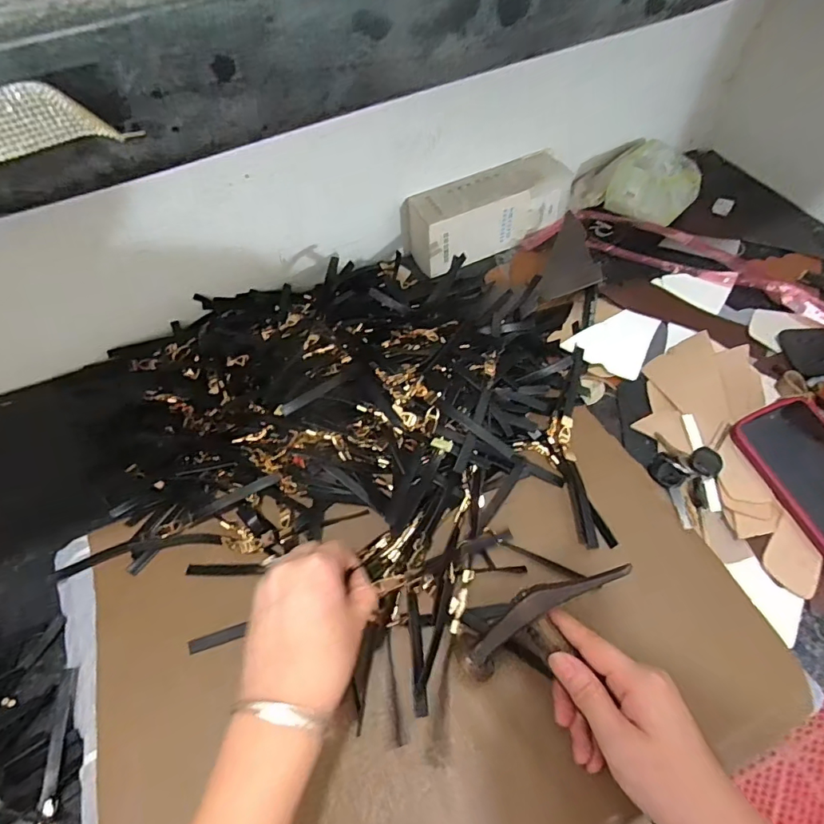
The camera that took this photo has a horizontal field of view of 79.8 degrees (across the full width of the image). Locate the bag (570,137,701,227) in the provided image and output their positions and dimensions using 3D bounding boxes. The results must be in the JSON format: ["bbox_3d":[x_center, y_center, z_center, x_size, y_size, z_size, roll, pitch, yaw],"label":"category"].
[{"bbox_3d":[0.318,-0.328,0.693,0.156,0.067,0.140,26,62,18],"label":"bag"}]

